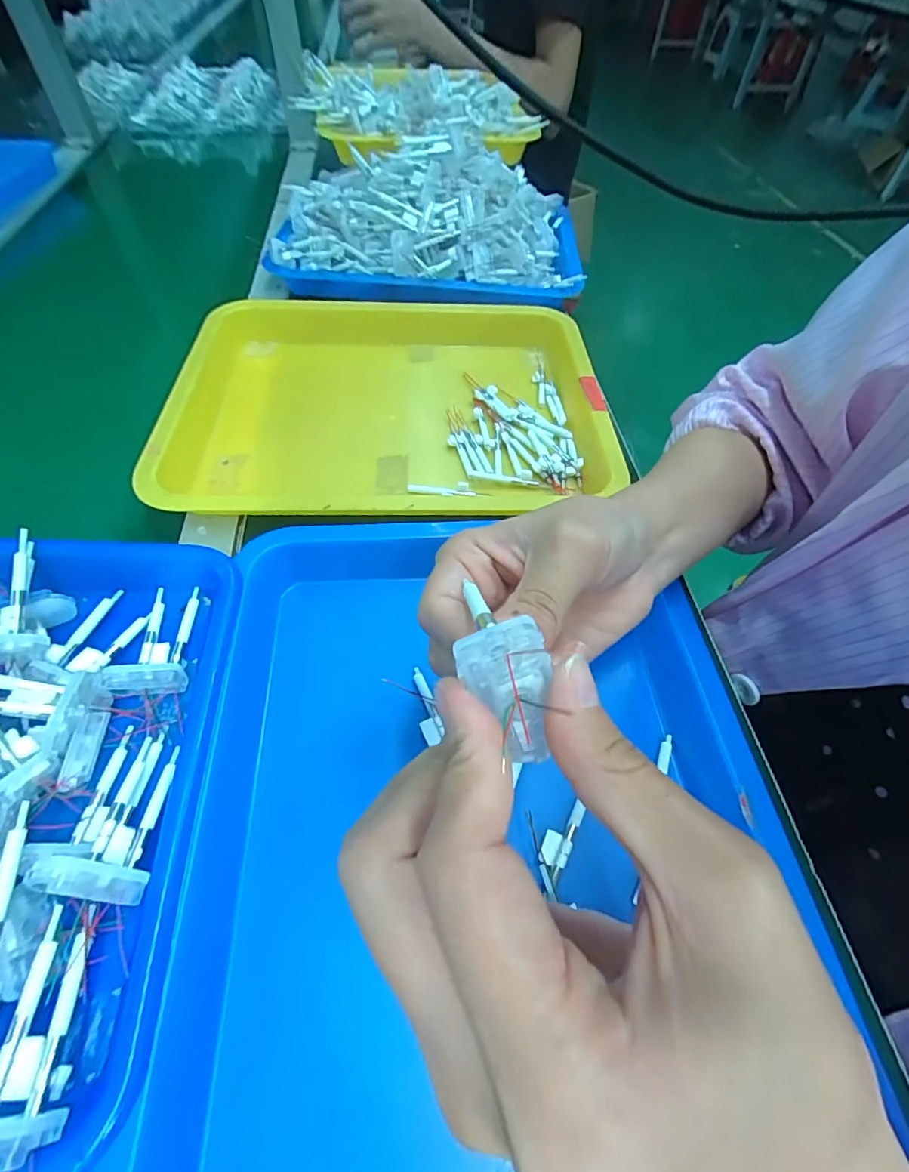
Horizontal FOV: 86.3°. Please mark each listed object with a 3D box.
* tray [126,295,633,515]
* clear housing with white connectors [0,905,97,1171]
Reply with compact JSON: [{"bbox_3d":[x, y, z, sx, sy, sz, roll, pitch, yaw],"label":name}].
[{"bbox_3d":[-0.047,-0.149,0.405,0.356,0.049,0.262,-3,56,-4],"label":"tray"},{"bbox_3d":[-0.142,0.148,0.162,0.032,0.016,0.064,-5,41,-6],"label":"clear housing with white connectors"}]

